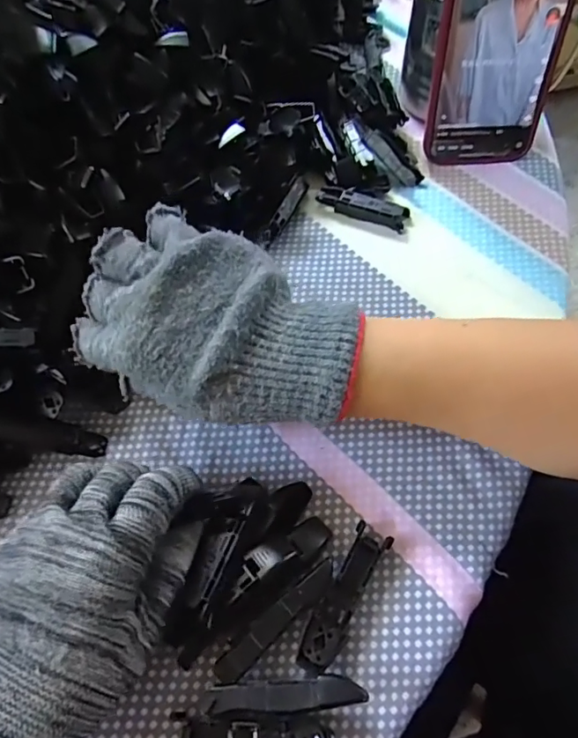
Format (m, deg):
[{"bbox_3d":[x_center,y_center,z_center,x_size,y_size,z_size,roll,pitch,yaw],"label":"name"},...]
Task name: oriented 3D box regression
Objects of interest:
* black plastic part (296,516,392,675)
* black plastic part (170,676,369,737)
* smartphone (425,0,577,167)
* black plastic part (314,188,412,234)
[{"bbox_3d":[0.026,0.107,0.248,0.018,0.010,0.068,29,69,16],"label":"black plastic part"},{"bbox_3d":[-0.010,0.151,0.222,0.081,0.017,0.032,-5,64,1],"label":"black plastic part"},{"bbox_3d":[0.132,-0.206,0.322,0.074,0.159,0.005,-2,45,1],"label":"smartphone"},{"bbox_3d":[0.049,-0.112,0.359,0.065,0.010,0.019,20,67,12],"label":"black plastic part"}]

